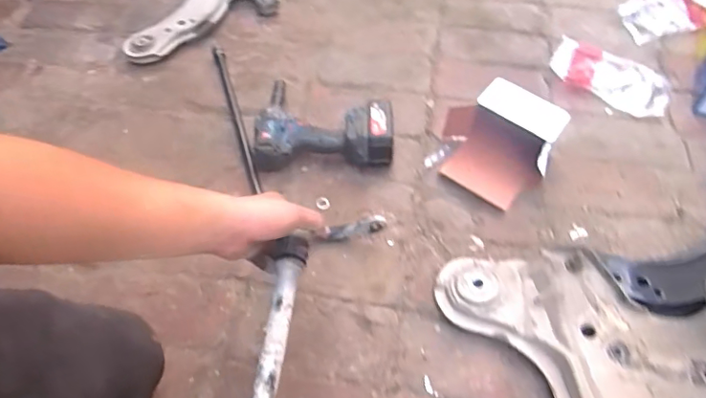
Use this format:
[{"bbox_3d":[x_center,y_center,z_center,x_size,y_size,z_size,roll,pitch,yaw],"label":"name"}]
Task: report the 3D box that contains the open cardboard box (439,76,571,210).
[{"bbox_3d":[0.247,-0.103,0.931,0.195,0.105,0.171,28,59,21],"label":"open cardboard box"}]

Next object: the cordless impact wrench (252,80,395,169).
[{"bbox_3d":[-0.050,-0.153,0.994,0.248,0.073,0.202,0,53,2],"label":"cordless impact wrench"}]

